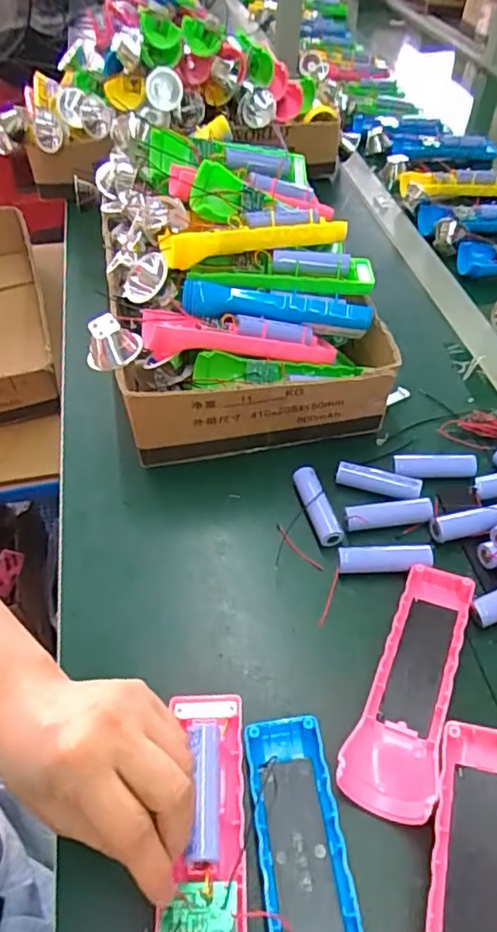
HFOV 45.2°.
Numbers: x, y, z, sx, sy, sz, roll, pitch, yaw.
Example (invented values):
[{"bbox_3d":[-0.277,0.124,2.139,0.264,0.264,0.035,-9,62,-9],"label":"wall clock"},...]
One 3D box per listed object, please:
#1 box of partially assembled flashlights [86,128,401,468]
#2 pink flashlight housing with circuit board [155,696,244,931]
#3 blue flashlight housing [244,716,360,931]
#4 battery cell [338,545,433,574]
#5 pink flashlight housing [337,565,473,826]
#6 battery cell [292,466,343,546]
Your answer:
[{"bbox_3d":[-0.025,-0.178,0.563,0.234,0.151,0.350,-9,49,-7],"label":"box of partially assembled flashlights"},{"bbox_3d":[-0.020,0.194,0.299,0.044,0.031,0.156,-2,49,1],"label":"pink flashlight housing with circuit board"},{"bbox_3d":[0.030,0.209,0.296,0.046,0.023,0.155,-5,46,-5],"label":"blue flashlight housing"},{"bbox_3d":[0.096,0.065,0.420,0.065,0.014,0.018,1,46,1],"label":"battery cell"},{"bbox_3d":[0.100,0.126,0.362,0.047,0.026,0.155,17,48,16],"label":"pink flashlight housing"},{"bbox_3d":[0.052,0.030,0.452,0.019,0.017,0.065,-15,48,-14],"label":"battery cell"}]

